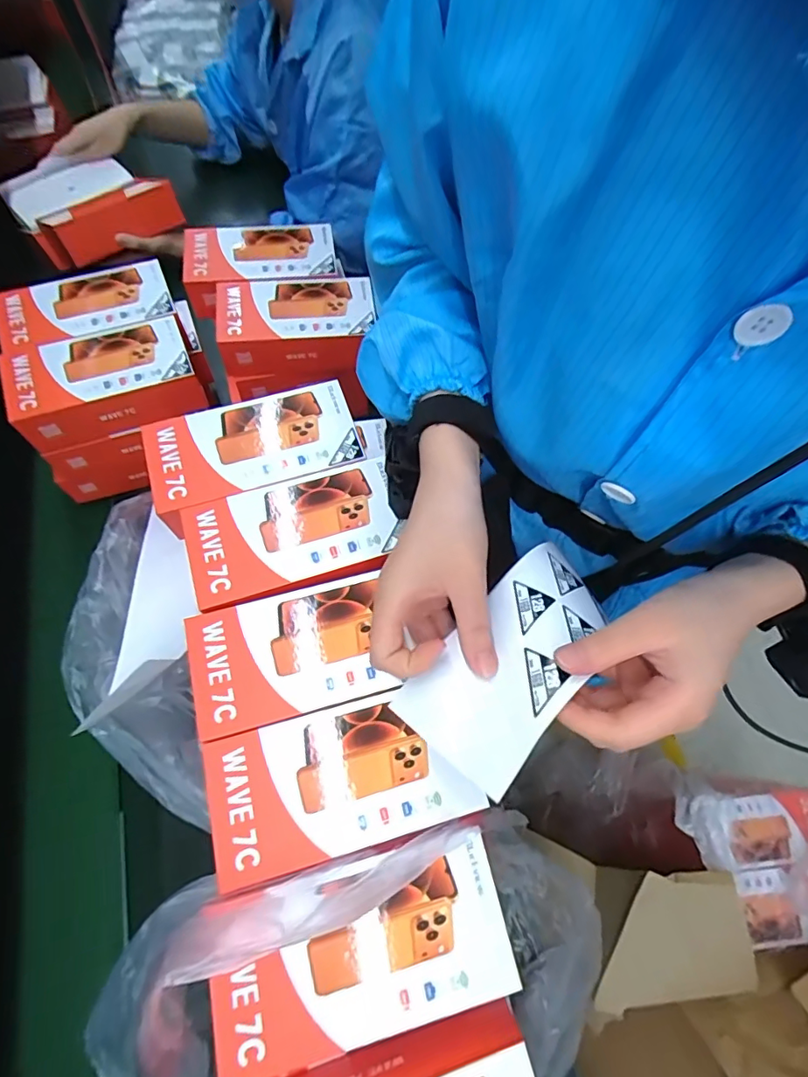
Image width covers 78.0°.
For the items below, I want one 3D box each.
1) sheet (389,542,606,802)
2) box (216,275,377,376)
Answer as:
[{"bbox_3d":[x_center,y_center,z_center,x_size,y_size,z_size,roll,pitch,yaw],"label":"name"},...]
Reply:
[{"bbox_3d":[0.071,0.067,0.292,0.147,0.025,0.085,-45,35,-18],"label":"sheet"},{"bbox_3d":[-0.129,-0.258,0.601,0.176,0.056,0.100,-5,68,-3],"label":"box"}]

